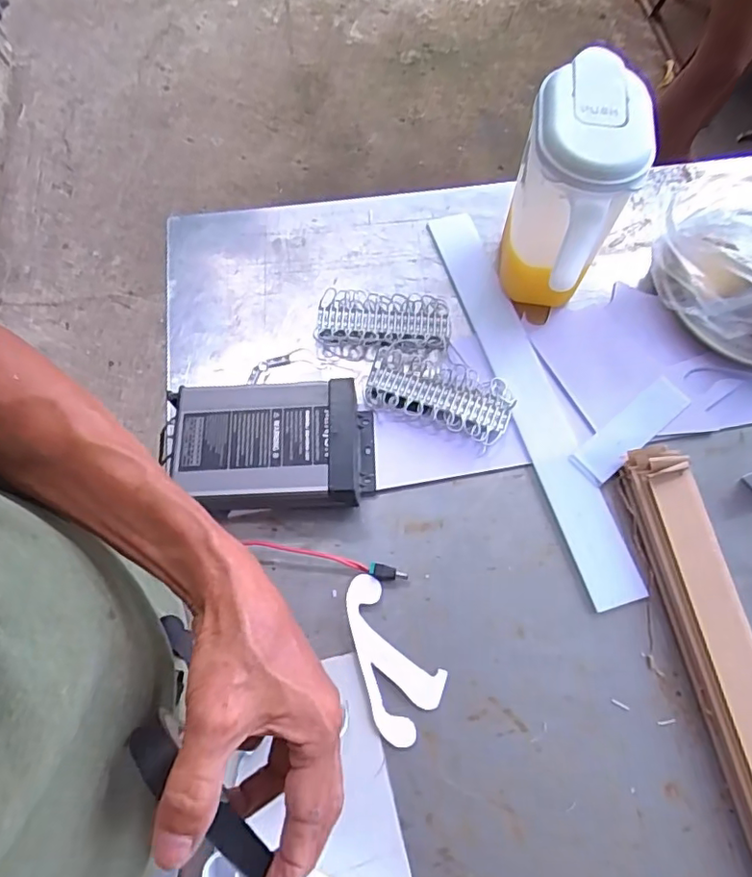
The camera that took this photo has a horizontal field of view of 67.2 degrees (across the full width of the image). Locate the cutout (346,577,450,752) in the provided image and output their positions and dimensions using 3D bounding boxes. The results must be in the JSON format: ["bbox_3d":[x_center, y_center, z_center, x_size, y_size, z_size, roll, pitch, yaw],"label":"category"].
[{"bbox_3d":[0.005,0.185,0.477,0.068,0.004,0.125,-36,75,-16],"label":"cutout"}]

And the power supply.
[{"bbox_3d":[-0.096,0.009,0.526,0.186,0.052,0.110,-3,67,0],"label":"power supply"}]

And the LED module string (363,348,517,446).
[{"bbox_3d":[0.062,-0.044,0.565,0.143,0.013,0.067,19,69,9],"label":"LED module string"}]

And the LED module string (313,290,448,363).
[{"bbox_3d":[0.008,-0.119,0.595,0.137,0.017,0.072,3,67,2],"label":"LED module string"}]

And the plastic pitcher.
[{"bbox_3d":[0.180,-0.217,0.543,0.093,0.192,0.160,10,68,5],"label":"plastic pitcher"}]

